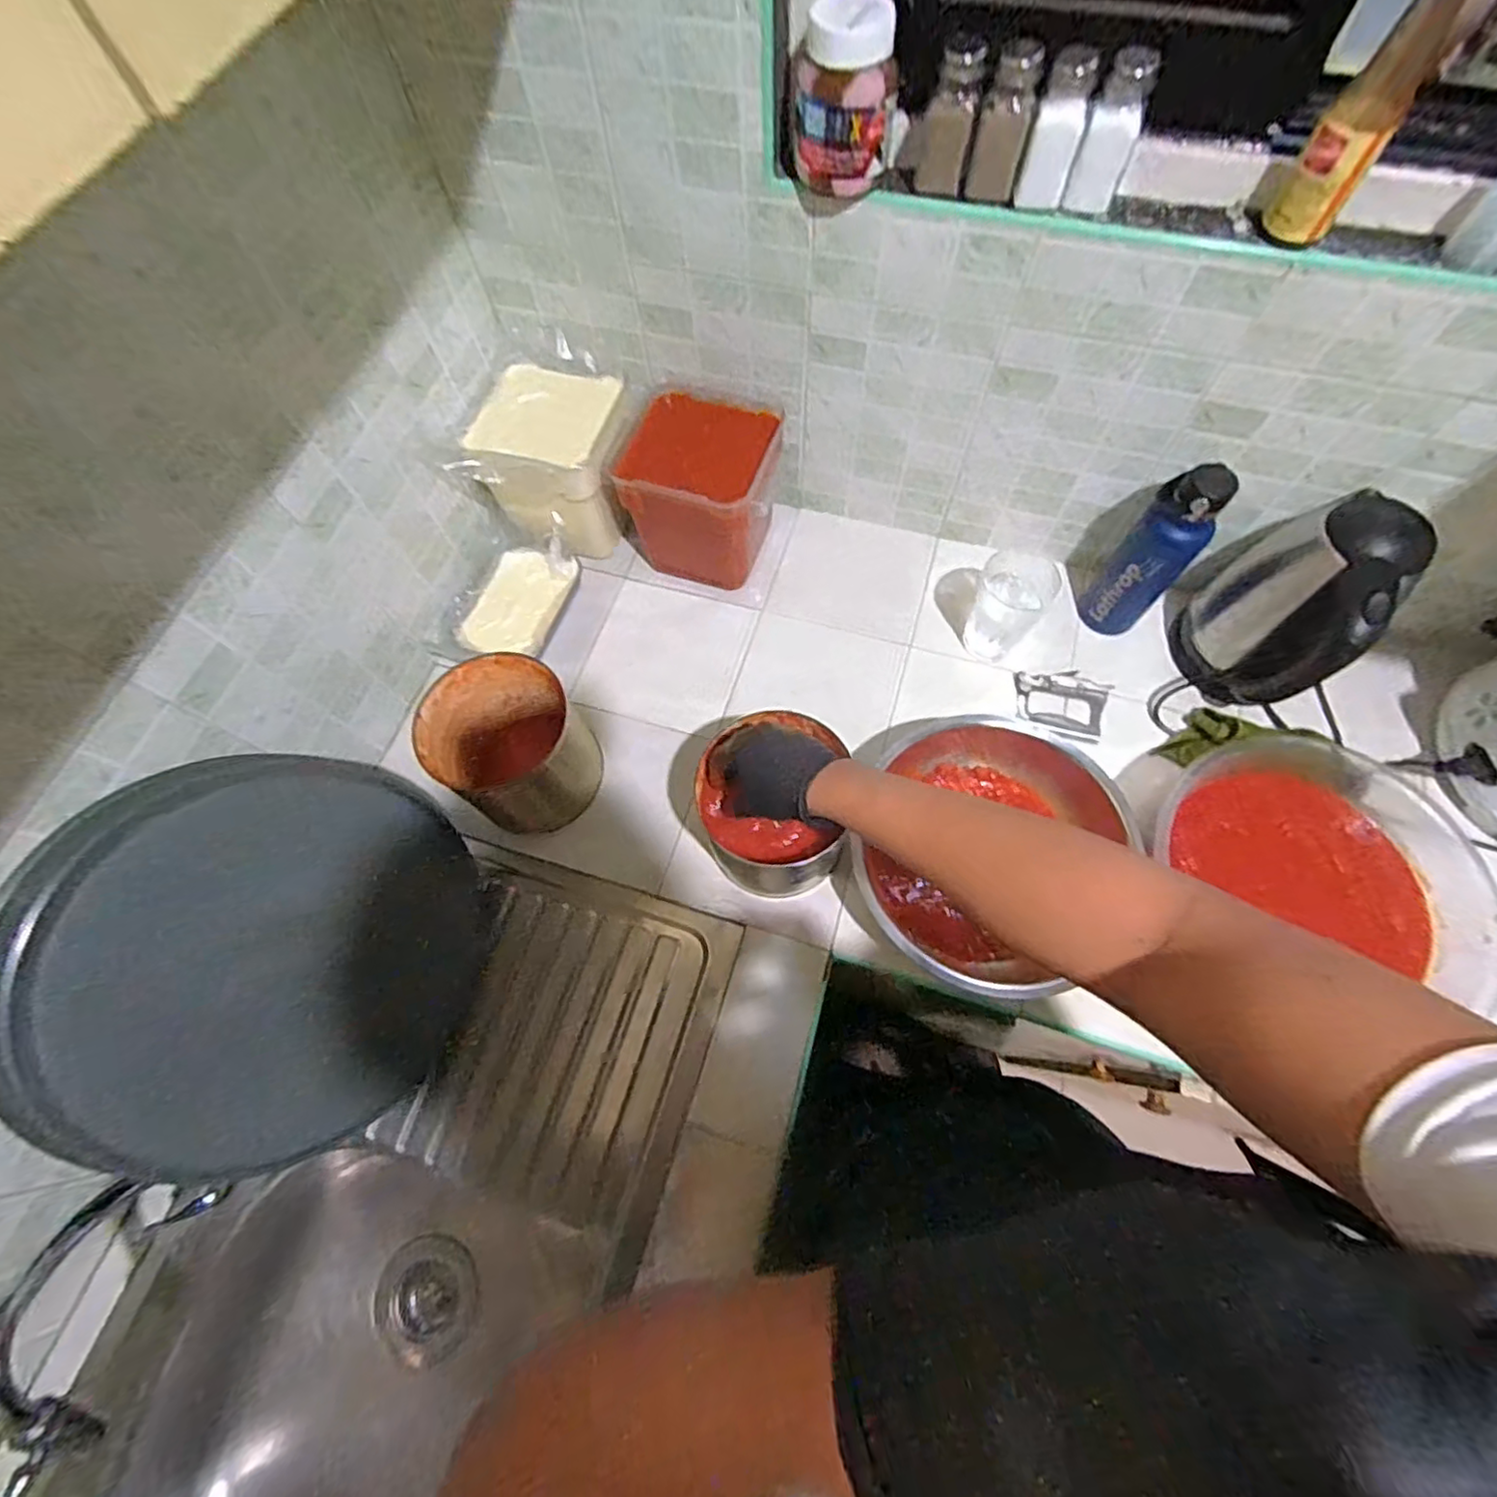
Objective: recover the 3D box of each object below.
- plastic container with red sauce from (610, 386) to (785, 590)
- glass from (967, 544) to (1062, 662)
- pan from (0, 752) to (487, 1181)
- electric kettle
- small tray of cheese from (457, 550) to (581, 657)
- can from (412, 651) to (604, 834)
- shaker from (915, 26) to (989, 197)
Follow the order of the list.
[{"bbox_3d":[-0.057,-0.329,0.838,0.192,0.174,0.183,7,68,5],"label":"plastic container with red sauce"},{"bbox_3d":[0.311,-0.172,0.788,0.090,0.103,0.092,-1,68,2],"label":"glass"},{"bbox_3d":[-0.431,0.181,0.595,0.051,0.363,0.349,-3,44,39],"label":"pan"},{"bbox_3d":[0.575,-0.165,0.708,0.160,0.227,0.150,42,75,17],"label":"electric kettle"},{"bbox_3d":[-0.303,-0.193,0.844,0.115,0.048,0.164,14,69,8],"label":"small tray of cheese"},{"bbox_3d":[-0.267,-0.006,0.732,0.156,0.137,0.152,-1,68,2],"label":"can"},{"bbox_3d":[0.166,-0.521,0.529,0.044,0.087,0.047,14,69,8],"label":"shaker"}]

